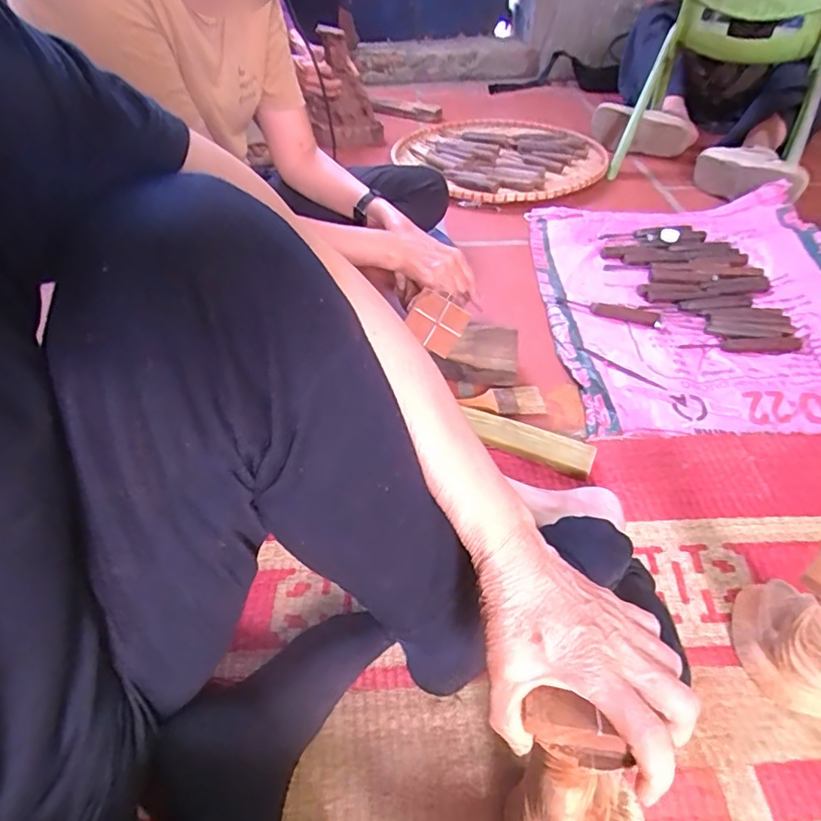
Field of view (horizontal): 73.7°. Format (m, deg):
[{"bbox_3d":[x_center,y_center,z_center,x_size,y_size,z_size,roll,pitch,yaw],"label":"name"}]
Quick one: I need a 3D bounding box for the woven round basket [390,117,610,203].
[{"bbox_3d":[0.205,-0.630,1.352,0.440,0.049,0.513,-25,48,-21],"label":"woven round basket"}]

